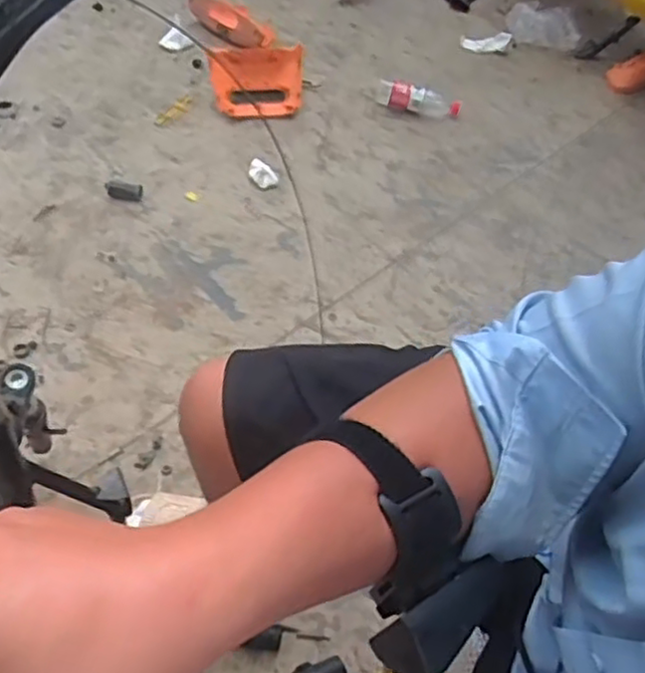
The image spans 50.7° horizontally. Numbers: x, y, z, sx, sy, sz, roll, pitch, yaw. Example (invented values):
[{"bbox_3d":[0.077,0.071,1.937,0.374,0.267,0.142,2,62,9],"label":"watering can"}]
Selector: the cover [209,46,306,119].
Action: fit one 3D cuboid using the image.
[{"bbox_3d":[-0.178,-0.677,1.776,0.249,0.118,0.170,7,52,0],"label":"cover"}]

